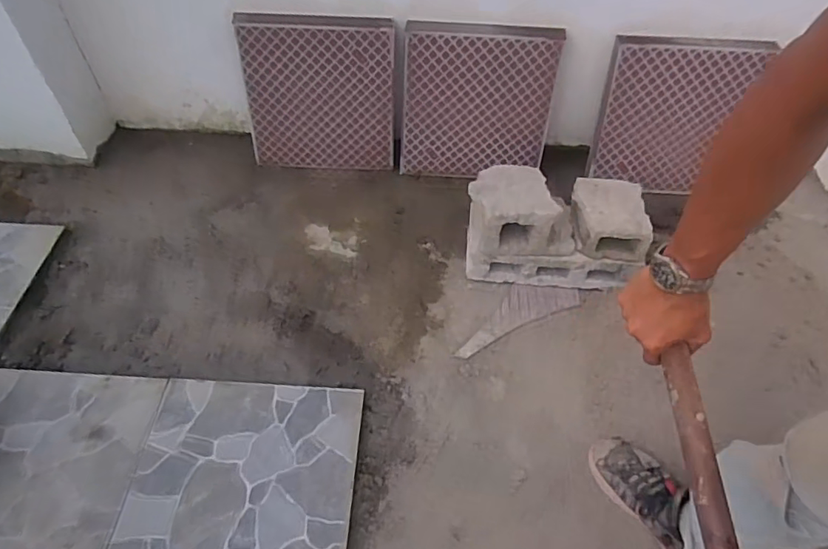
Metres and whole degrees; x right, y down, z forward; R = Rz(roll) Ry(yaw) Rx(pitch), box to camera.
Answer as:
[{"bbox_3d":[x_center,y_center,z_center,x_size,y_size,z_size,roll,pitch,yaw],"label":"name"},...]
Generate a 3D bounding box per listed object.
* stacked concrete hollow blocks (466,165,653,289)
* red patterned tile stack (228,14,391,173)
[{"bbox_3d":[0.311,-0.102,1.200,0.369,0.215,0.177,5,53,0],"label":"stacked concrete hollow blocks"},{"bbox_3d":[-0.239,-0.452,1.358,0.376,0.386,0.043,1,42,-1],"label":"red patterned tile stack"}]

